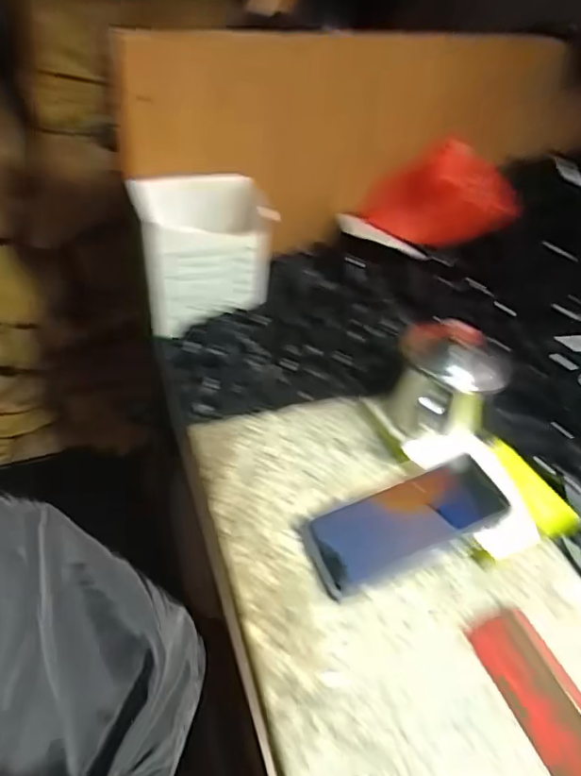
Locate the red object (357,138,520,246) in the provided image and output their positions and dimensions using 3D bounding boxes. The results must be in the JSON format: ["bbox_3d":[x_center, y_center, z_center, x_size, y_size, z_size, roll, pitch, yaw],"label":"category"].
[{"bbox_3d":[0.156,-0.209,0.576,0.155,0.113,0.075,17,45,12],"label":"red object"}]

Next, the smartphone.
[{"bbox_3d":[0.088,0.103,0.409,0.152,0.009,0.063,-22,46,-10],"label":"smartphone"}]

